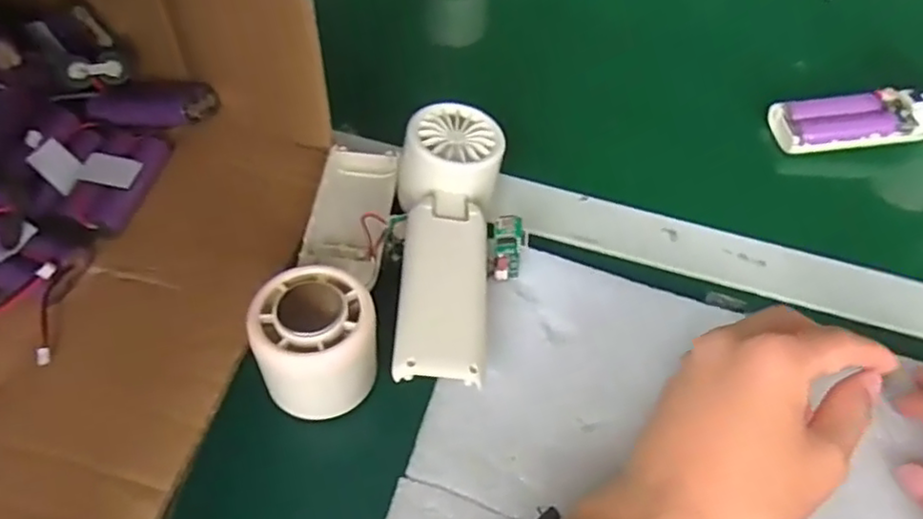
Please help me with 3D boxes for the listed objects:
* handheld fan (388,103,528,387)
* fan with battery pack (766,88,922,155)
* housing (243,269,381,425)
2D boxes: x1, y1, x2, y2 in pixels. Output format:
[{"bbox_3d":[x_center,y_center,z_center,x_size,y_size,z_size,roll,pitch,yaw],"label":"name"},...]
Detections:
[{"bbox_3d":[-0.003,-0.007,0.346,0.069,0.047,0.159,5,55,-1],"label":"handheld fan"},{"bbox_3d":[0.303,-0.102,0.457,0.160,0.048,0.054,-8,56,7],"label":"fan with battery pack"},{"bbox_3d":[-0.067,0.039,0.311,0.059,0.050,0.061,-8,57,-10],"label":"housing"}]

